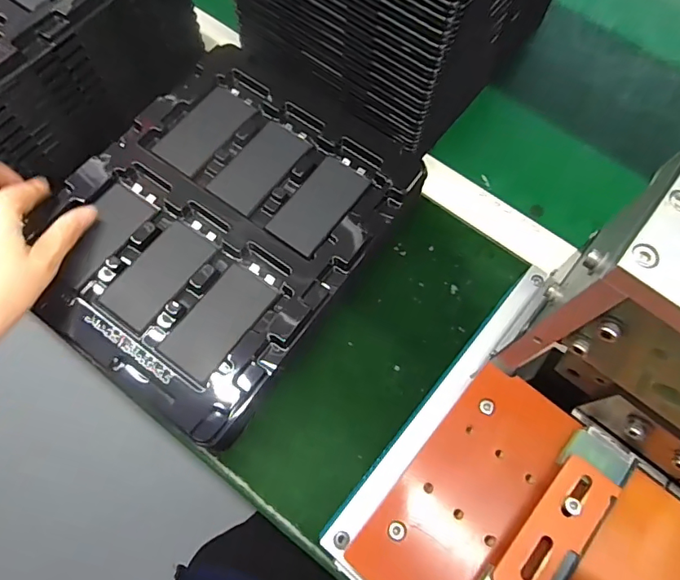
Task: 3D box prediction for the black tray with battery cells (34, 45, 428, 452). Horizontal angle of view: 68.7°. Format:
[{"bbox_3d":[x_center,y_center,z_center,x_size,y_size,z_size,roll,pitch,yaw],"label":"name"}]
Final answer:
[{"bbox_3d":[-0.092,-0.055,0.383,0.215,0.017,0.266,34,71,10],"label":"black tray with battery cells"}]

